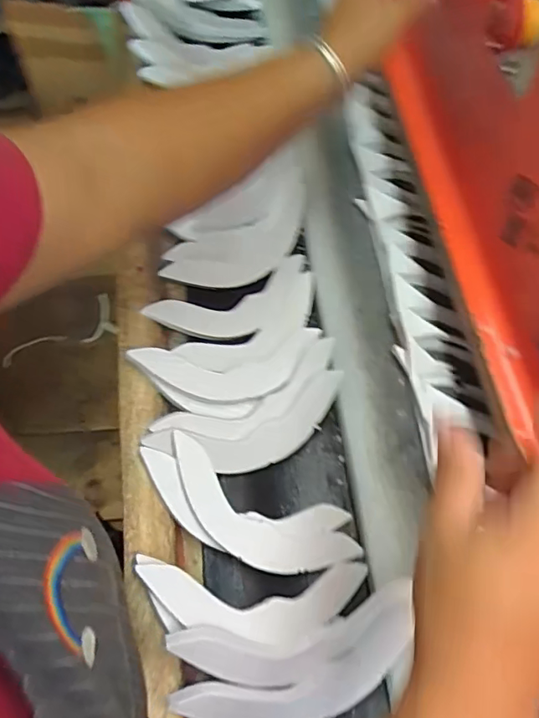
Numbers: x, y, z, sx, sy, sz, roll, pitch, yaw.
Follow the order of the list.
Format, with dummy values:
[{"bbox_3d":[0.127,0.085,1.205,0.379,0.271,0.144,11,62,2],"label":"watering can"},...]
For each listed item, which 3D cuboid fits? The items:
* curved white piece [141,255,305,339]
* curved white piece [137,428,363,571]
[{"bbox_3d":[-0.030,-0.057,0.571,0.188,0.010,0.062,-25,82,-27],"label":"curved white piece"},{"bbox_3d":[-0.018,0.132,0.467,0.193,0.020,0.071,27,63,-6],"label":"curved white piece"}]

